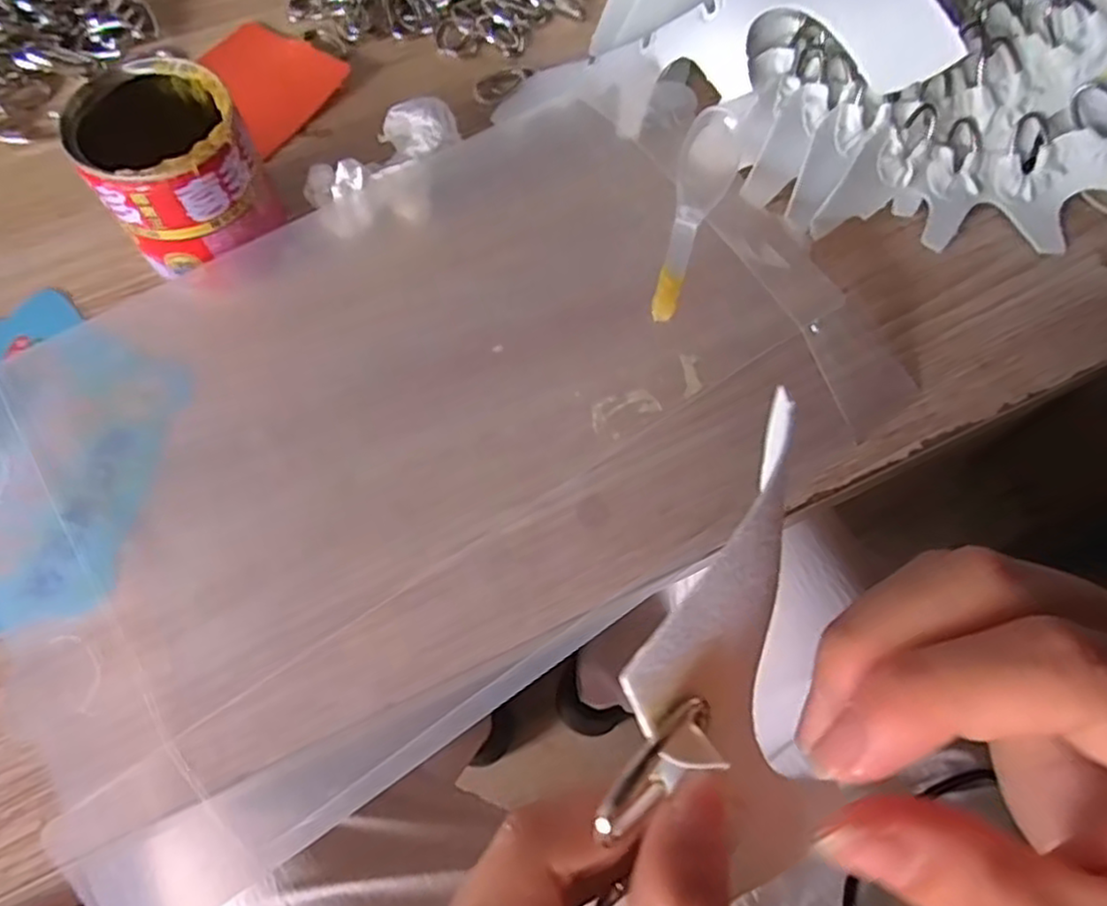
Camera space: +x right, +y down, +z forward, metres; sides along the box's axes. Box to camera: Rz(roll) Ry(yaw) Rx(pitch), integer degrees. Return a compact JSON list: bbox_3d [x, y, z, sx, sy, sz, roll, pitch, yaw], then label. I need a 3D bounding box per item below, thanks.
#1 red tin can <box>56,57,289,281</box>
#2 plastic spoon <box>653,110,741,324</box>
[{"bbox_3d":[-0.154,-0.115,0.293,0.062,0.067,0.061,-33,70,-13],"label":"red tin can"},{"bbox_3d":[0.057,-0.097,0.288,0.023,0.015,0.091,17,81,7],"label":"plastic spoon"}]

